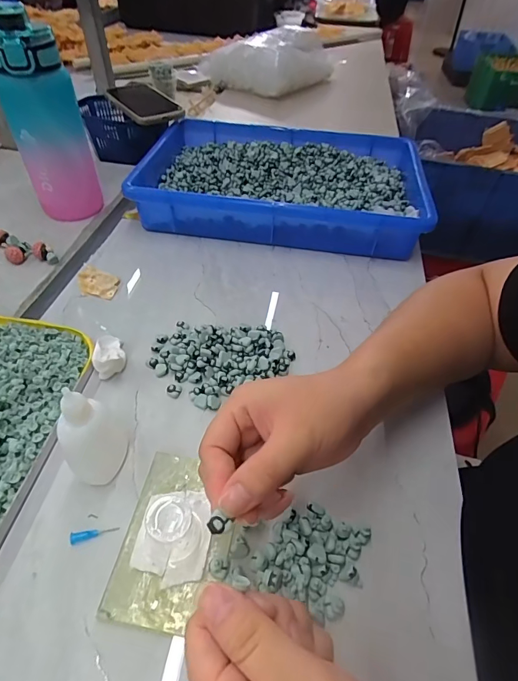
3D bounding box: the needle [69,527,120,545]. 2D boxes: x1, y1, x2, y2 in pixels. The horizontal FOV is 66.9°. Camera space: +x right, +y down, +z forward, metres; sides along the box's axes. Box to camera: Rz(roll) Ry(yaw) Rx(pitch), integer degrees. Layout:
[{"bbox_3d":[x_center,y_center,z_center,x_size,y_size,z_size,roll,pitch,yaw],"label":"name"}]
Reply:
[{"bbox_3d":[-0.111,0.129,0.264,0.030,0.004,0.006,-12,49,-14],"label":"needle"}]

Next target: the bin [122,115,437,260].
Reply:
[{"bbox_3d":[0.032,-0.218,0.549,0.369,0.065,0.242,9,47,4],"label":"bin"}]

